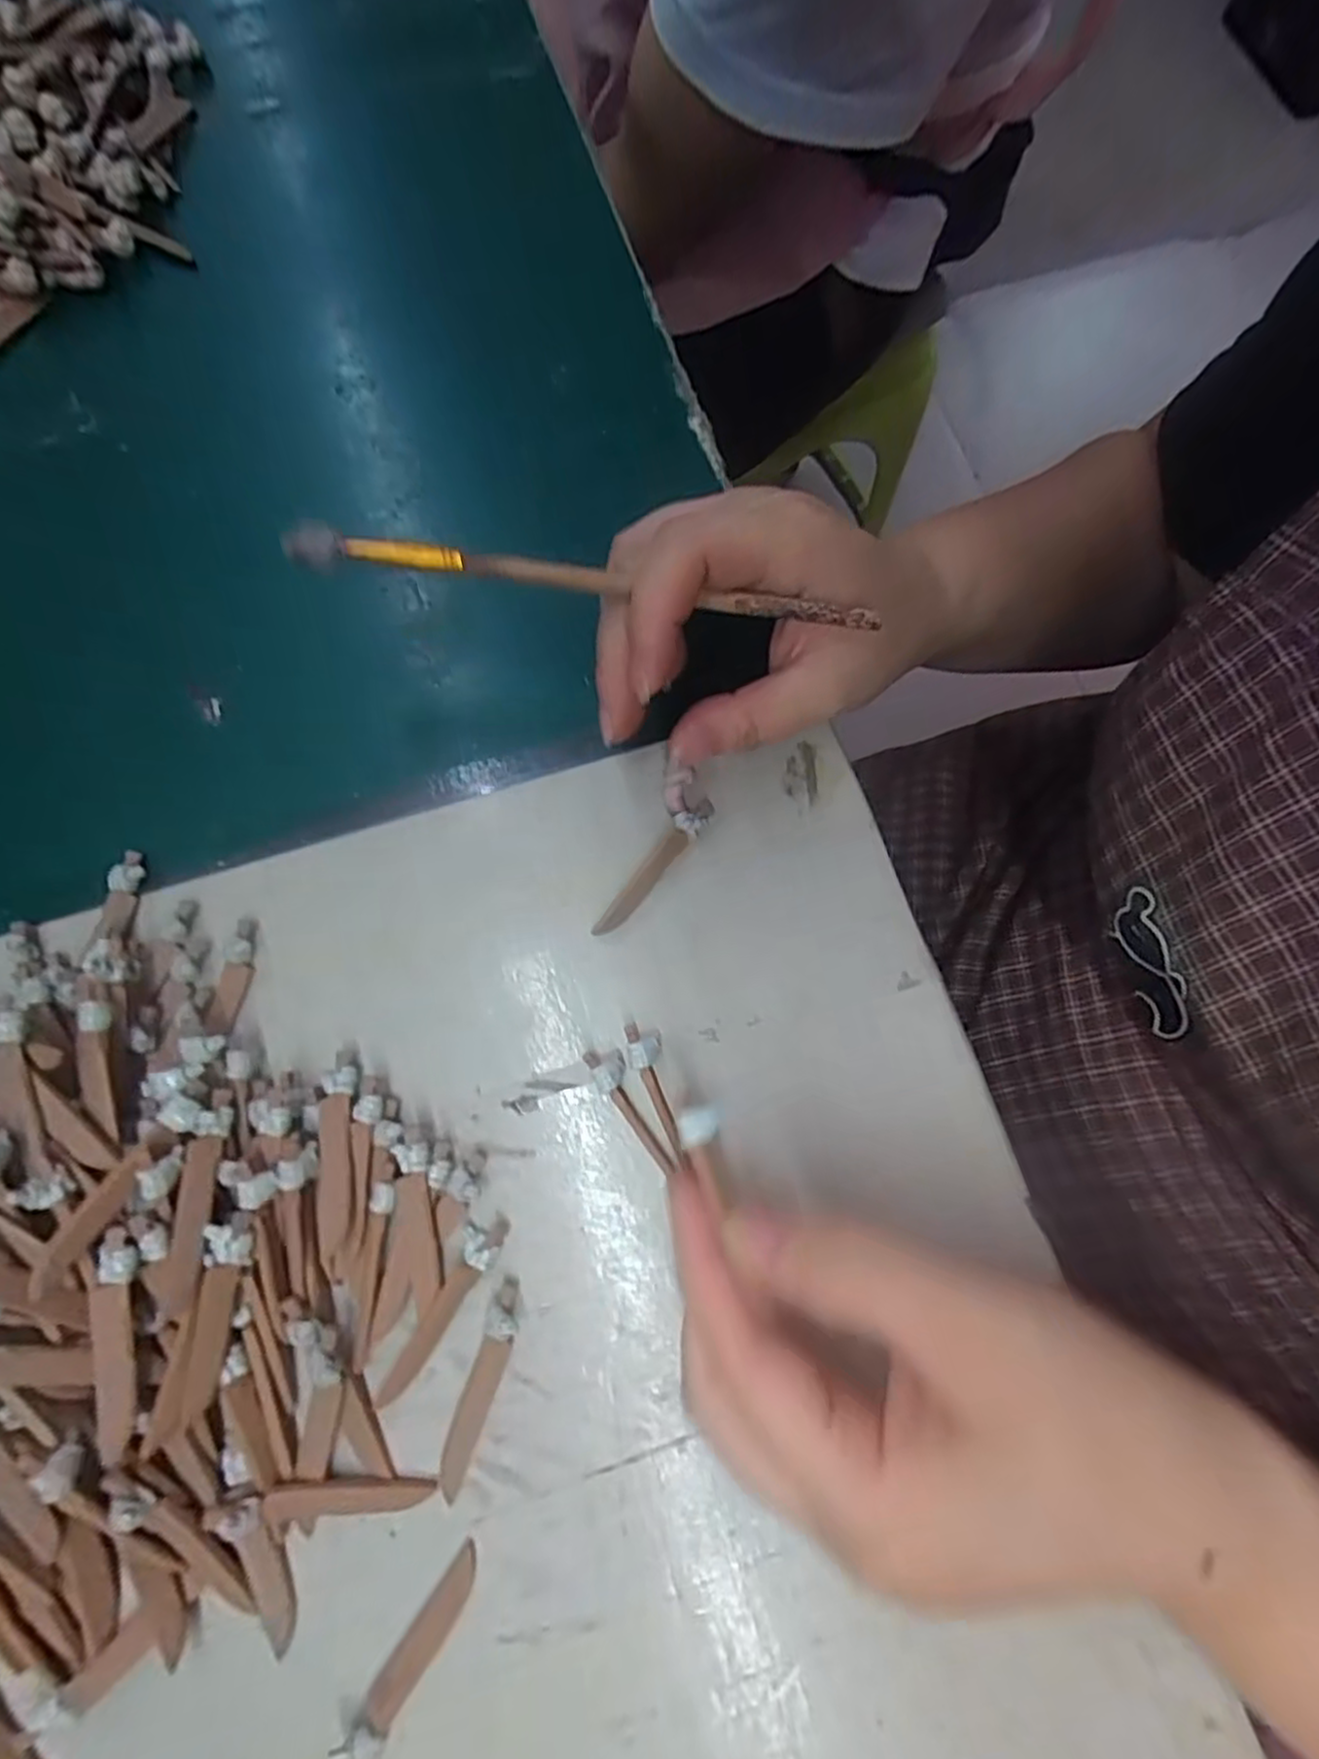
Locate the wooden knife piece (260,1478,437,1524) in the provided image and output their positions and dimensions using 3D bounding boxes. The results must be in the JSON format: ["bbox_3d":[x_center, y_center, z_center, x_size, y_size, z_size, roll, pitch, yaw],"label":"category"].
[{"bbox_3d":[-0.088,0.176,0.208,0.045,0.004,0.009,7,76,-14],"label":"wooden knife piece"}]

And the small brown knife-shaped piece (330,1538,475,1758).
[{"bbox_3d":[-0.068,0.214,0.200,0.010,0.006,0.056,35,78,7],"label":"small brown knife-shaped piece"}]

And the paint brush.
[{"bbox_3d":[-0.023,-0.087,0.212,0.165,0.008,0.008,6,76,-4],"label":"paint brush"}]

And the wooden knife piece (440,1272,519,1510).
[{"bbox_3d":[-0.053,0.151,0.216,0.009,0.009,0.058,17,77,3],"label":"wooden knife piece"}]

